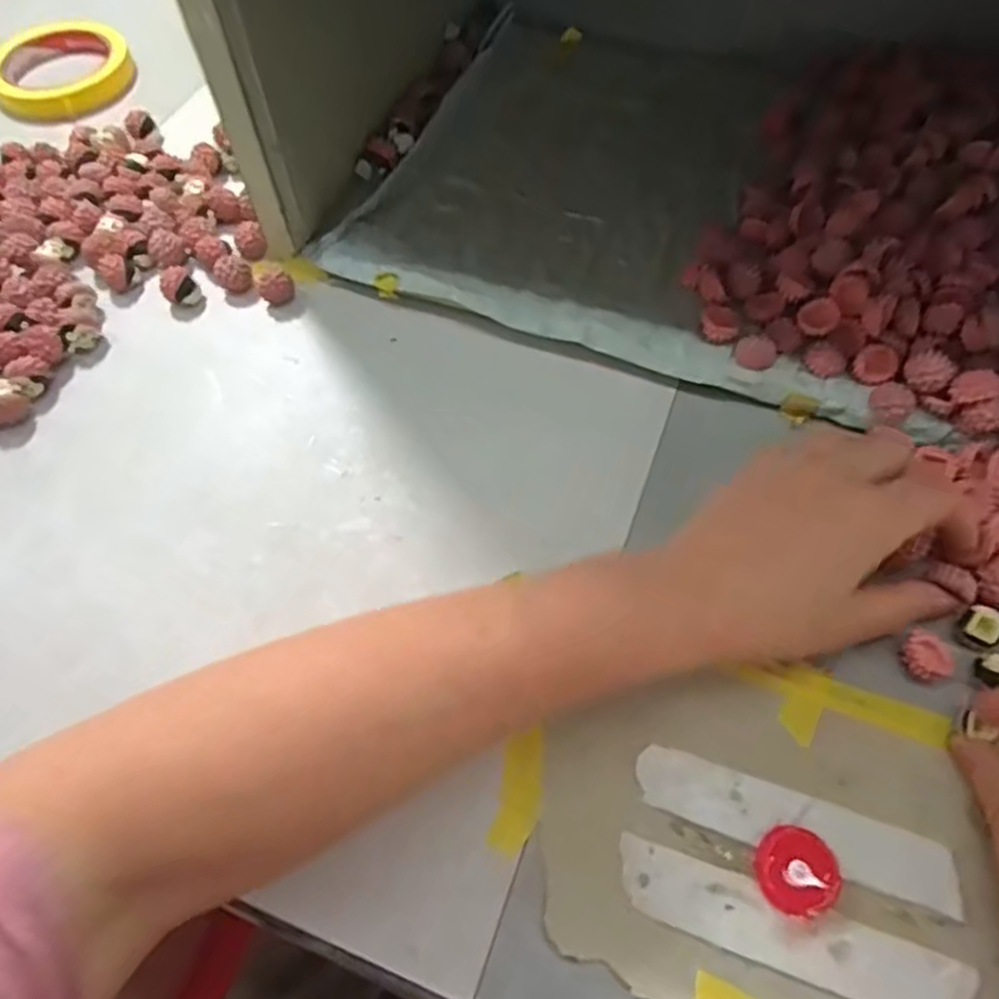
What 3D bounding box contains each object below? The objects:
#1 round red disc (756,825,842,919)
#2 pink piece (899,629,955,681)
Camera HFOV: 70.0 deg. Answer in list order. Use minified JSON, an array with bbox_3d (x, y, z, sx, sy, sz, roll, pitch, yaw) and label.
[{"bbox_3d":[0.105,0.131,0.252,0.028,0.009,0.028,-1,59,2],"label":"round red disc"},{"bbox_3d":[0.175,0.064,0.292,0.018,0.009,0.020,-19,60,-9],"label":"pink piece"}]

